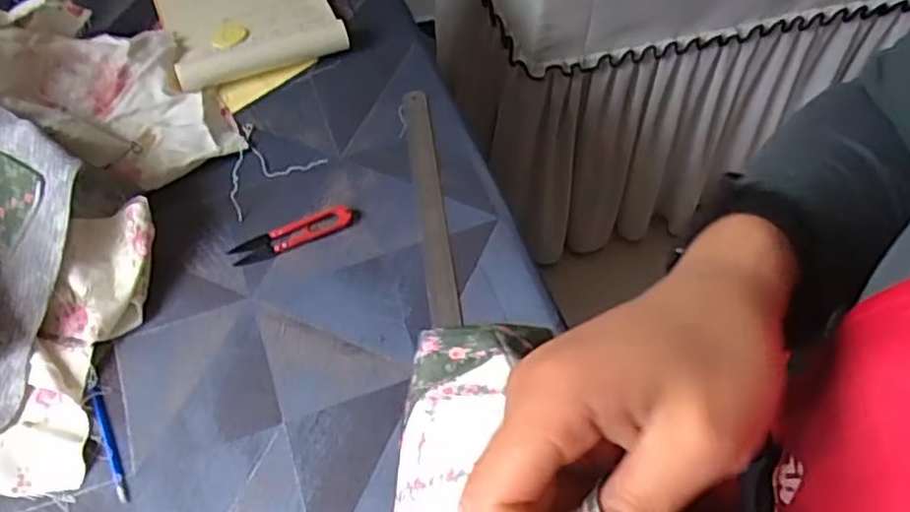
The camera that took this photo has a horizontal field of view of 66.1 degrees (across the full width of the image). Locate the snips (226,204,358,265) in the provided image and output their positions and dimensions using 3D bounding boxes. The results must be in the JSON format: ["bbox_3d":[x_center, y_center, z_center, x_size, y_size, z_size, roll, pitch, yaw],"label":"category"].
[{"bbox_3d":[-0.154,-0.021,0.672,0.123,0.008,0.029,-21,61,-11],"label":"snips"}]

